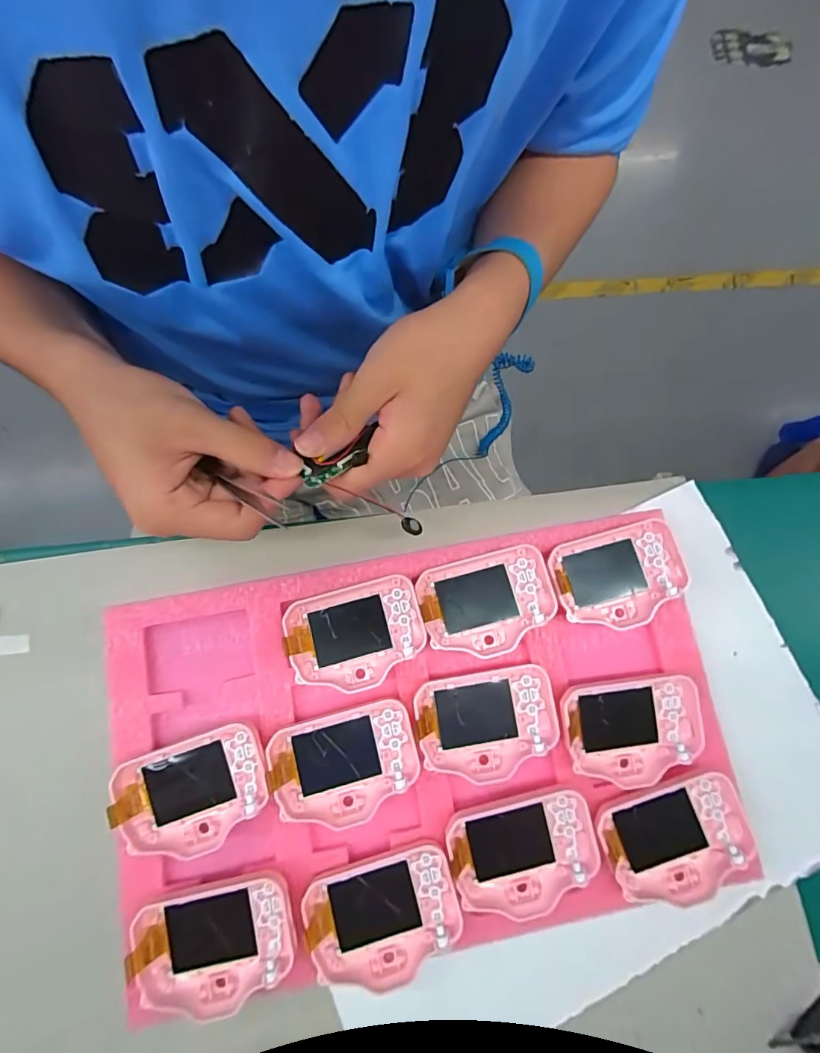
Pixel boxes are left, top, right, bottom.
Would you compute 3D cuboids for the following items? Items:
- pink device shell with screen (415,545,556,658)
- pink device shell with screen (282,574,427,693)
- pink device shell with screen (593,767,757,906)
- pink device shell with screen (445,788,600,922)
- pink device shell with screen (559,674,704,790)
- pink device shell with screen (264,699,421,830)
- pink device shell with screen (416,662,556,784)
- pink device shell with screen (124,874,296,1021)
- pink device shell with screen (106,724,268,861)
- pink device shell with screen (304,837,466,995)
[{"bbox_3d":[0.049,0.049,0.307,0.081,0.012,0.061,-16,79,-5],"label":"pink device shell with screen"},{"bbox_3d":[-0.034,0.067,0.299,0.082,0.014,0.061,-15,81,-6],"label":"pink device shell with screen"},{"bbox_3d":[0.157,0.185,0.282,0.081,0.011,0.059,-18,79,-5],"label":"pink device shell with screen"},{"bbox_3d":[0.066,0.190,0.279,0.082,0.009,0.060,-13,79,-4],"label":"pink device shell with screen"},{"bbox_3d":[0.136,0.126,0.294,0.084,0.011,0.061,-7,79,-3],"label":"pink device shell with screen"},{"bbox_3d":[-0.038,0.141,0.283,0.083,0.015,0.060,-13,79,-4],"label":"pink device shell with screen"},{"bbox_3d":[0.046,0.120,0.292,0.082,0.011,0.060,-8,79,-3],"label":"pink device shell with screen"},{"bbox_3d":[-0.105,0.229,0.263,0.082,0.017,0.058,-11,79,-4],"label":"pink device shell with screen"},{"bbox_3d":[-0.123,0.154,0.277,0.080,0.019,0.060,-19,80,-5],"label":"pink device shell with screen"},{"bbox_3d":[-0.014,0.222,0.270,0.082,0.016,0.059,-16,79,-5],"label":"pink device shell with screen"}]

